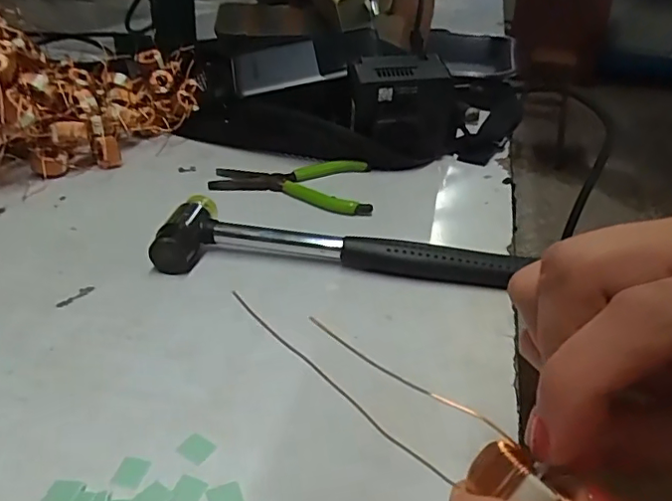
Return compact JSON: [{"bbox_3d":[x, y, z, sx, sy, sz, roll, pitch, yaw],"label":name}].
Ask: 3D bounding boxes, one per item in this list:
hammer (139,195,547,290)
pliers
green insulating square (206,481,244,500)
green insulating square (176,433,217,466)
[{"bbox_3d":[0.001,-0.004,0.328,0.200,0.024,0.058,3,31,-1],"label":"hammer"},{"bbox_3d":[-0.033,-0.051,0.416,0.115,0.007,0.079,3,31,-1],"label":"pliers"},{"bbox_3d":[-0.039,0.086,0.196,0.012,0.004,0.011,-11,34,-22],"label":"green insulating square"},{"bbox_3d":[-0.053,0.075,0.213,0.012,0.004,0.010,22,39,24],"label":"green insulating square"}]

